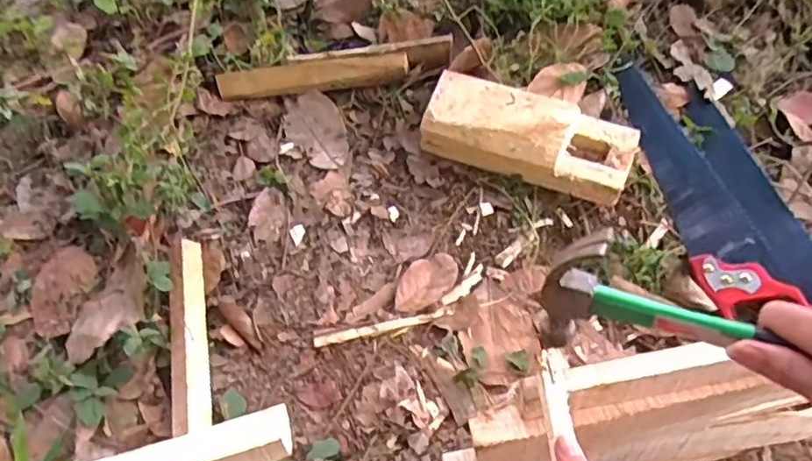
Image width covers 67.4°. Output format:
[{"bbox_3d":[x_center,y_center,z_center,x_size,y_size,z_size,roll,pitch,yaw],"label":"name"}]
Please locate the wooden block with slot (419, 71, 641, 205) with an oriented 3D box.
[{"bbox_3d":[0.158,-0.117,0.795,0.269,0.078,0.097,19,61,10],"label":"wooden block with slot"}]

